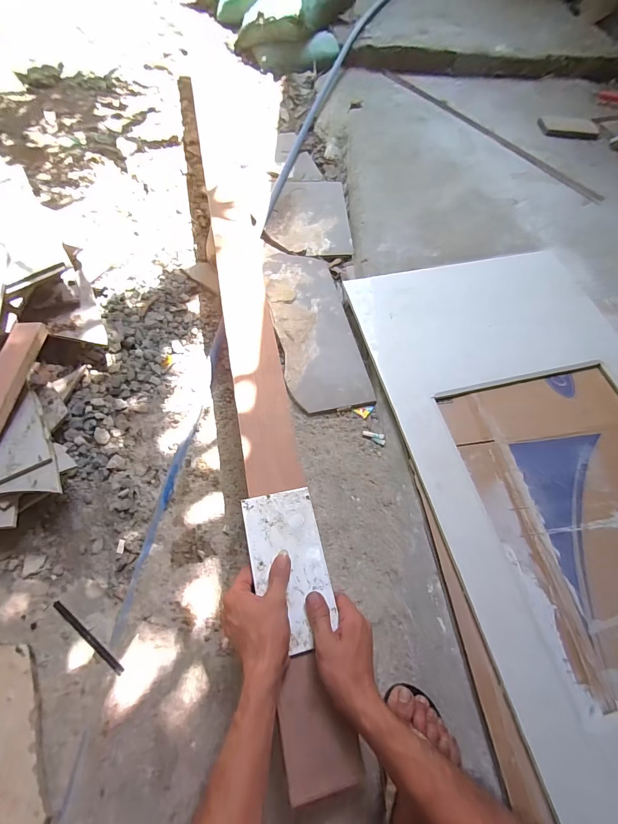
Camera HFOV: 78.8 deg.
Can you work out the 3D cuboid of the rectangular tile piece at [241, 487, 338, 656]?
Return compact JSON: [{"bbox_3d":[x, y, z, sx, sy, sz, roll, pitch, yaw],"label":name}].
[{"bbox_3d":[-0.025,0.204,0.504,0.097,0.011,0.194,-13,64,-8],"label":"rectangular tile piece"}]

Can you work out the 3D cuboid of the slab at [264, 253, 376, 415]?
[{"bbox_3d":[0.006,-0.211,0.875,0.174,0.013,0.465,-10,64,-7],"label":"slab"}]

